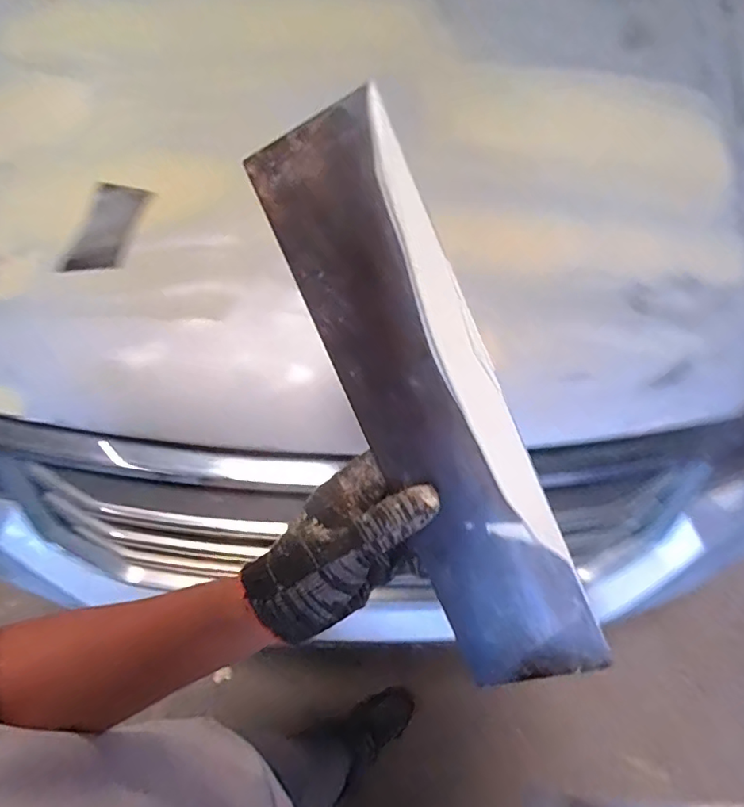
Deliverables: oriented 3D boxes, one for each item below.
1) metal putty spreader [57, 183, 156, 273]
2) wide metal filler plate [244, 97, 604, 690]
[{"bbox_3d":[-0.305,-0.200,0.619,0.063,0.007,0.125,19,76,0],"label":"metal putty spreader"},{"bbox_3d":[0.035,0.011,0.318,0.087,0.011,0.356,-21,99,23],"label":"wide metal filler plate"}]

